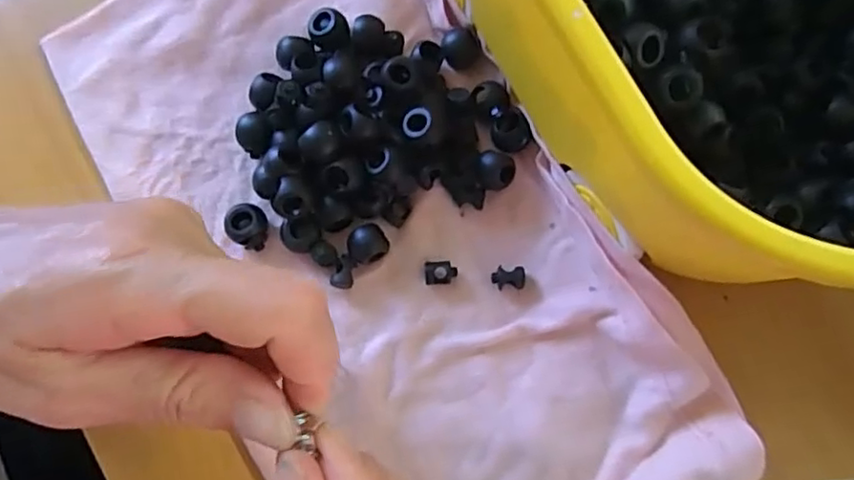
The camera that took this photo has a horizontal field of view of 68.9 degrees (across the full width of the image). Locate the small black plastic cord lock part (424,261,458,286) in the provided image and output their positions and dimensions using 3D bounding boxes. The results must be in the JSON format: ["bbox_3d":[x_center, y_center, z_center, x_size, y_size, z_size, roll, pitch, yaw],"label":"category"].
[{"bbox_3d":[0.005,0.013,0.237,0.012,0.006,0.008,-6,79,-1],"label":"small black plastic cord lock part"}]

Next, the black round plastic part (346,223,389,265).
[{"bbox_3d":[-0.022,0.003,0.235,0.014,0.011,0.014,0,79,0],"label":"black round plastic part"}]

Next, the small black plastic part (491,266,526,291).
[{"bbox_3d":[0.031,0.014,0.237,0.013,0.005,0.009,-4,79,-1],"label":"small black plastic part"}]

